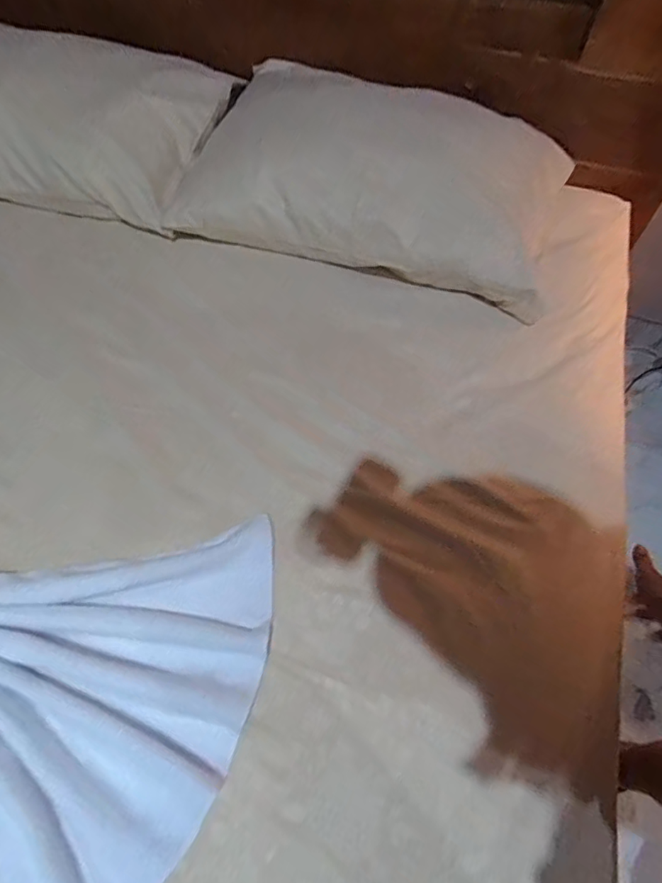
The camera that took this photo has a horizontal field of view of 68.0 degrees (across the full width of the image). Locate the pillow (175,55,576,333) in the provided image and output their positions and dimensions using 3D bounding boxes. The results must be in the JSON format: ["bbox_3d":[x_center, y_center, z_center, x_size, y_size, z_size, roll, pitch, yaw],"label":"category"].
[{"bbox_3d":[0.078,-0.482,0.840,0.620,0.158,0.406,16,63,7],"label":"pillow"}]

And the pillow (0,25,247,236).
[{"bbox_3d":[-0.532,-0.602,0.878,0.613,0.082,0.346,14,79,4],"label":"pillow"}]

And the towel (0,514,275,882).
[{"bbox_3d":[-0.394,0.199,0.539,0.626,0.039,0.397,20,63,8],"label":"towel"}]

